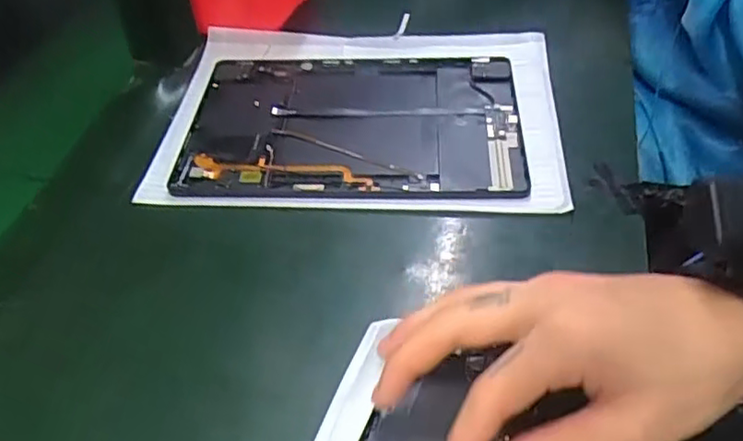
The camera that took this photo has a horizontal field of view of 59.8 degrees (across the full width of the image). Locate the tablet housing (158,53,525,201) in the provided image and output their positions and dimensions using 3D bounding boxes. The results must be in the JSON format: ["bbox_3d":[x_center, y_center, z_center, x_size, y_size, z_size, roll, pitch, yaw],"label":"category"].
[{"bbox_3d":[-0.014,-0.070,0.467,0.233,0.014,0.153,1,46,4],"label":"tablet housing"}]

